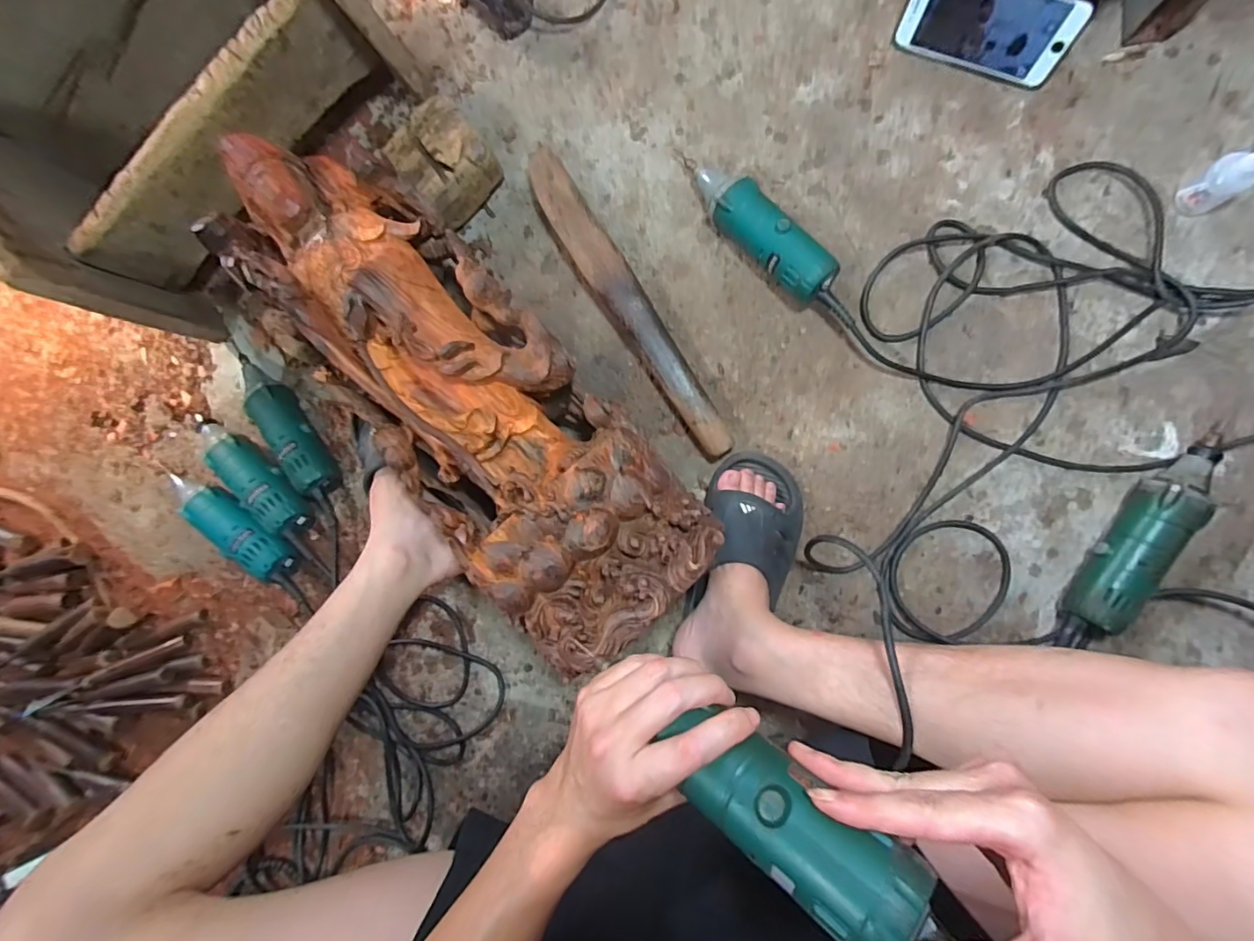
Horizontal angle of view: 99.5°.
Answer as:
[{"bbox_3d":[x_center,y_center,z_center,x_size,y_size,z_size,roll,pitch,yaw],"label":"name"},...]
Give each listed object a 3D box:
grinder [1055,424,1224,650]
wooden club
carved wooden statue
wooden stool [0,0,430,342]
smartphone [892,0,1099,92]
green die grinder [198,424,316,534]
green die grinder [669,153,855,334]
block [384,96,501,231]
[{"bbox_3d":[0.497,0.064,0.514,0.050,0.053,0.246,27,93,7],"label":"grinder"},{"bbox_3d":[-0.001,-0.187,0.603,0.047,0.053,0.393,-33,85,6],"label":"wooden club"},{"bbox_3d":[-0.167,-0.077,0.511,0.204,0.144,0.557,-42,84,5],"label":"carved wooden statue"},{"bbox_3d":[-0.492,-0.412,0.578,0.408,0.235,0.305,-42,84,5],"label":"wooden stool"},{"bbox_3d":[0.360,-0.446,0.531,0.160,0.088,0.012,26,75,8],"label":"smartphone"},{"bbox_3d":[-0.463,0.010,0.665,0.179,0.059,0.060,32,93,7],"label":"green die grinder"},{"bbox_3d":[0.141,-0.254,0.567,0.052,0.060,0.269,-41,84,5],"label":"green die grinder"},{"bbox_3d":[-0.210,-0.355,0.622,0.105,0.071,0.104,-44,84,5],"label":"block"}]

